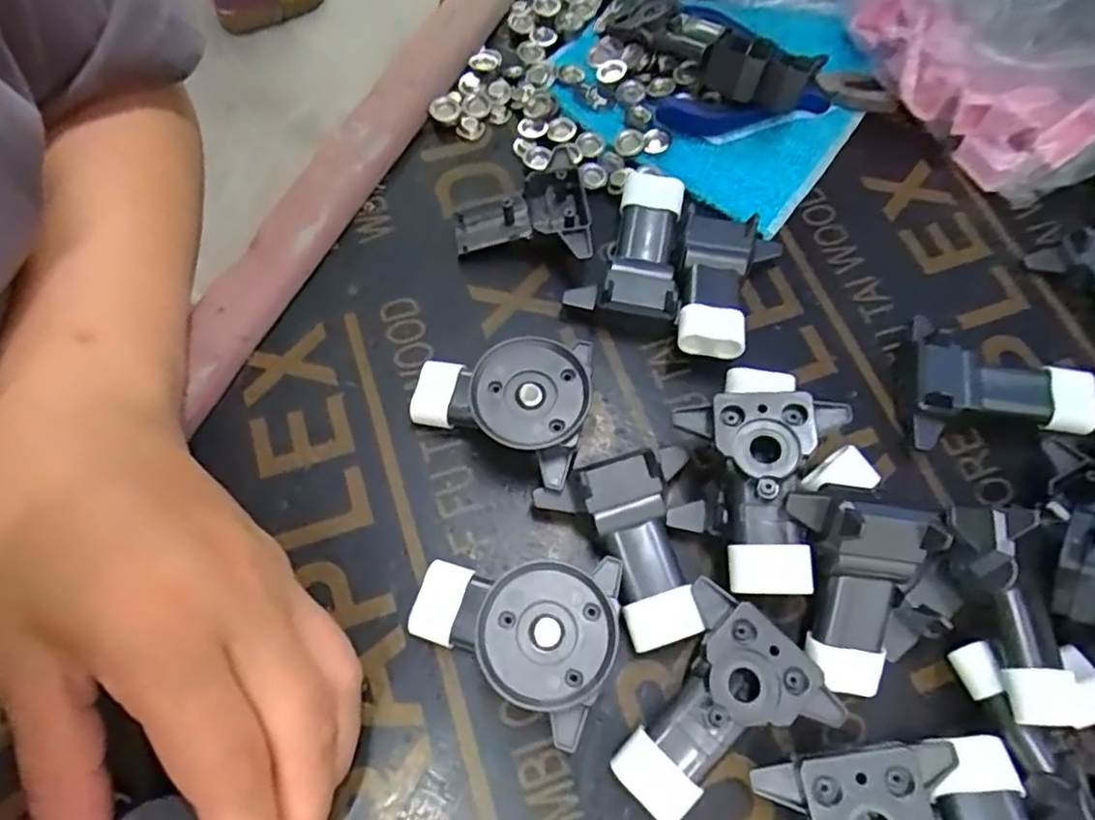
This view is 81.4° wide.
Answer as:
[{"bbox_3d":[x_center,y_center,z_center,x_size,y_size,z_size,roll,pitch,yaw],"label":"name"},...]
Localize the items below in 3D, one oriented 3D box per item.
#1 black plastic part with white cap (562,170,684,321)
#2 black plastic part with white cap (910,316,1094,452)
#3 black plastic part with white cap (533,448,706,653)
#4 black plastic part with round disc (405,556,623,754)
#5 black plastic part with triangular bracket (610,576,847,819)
[{"bbox_3d":[0.035,-0.068,0.264,0.041,0.023,0.061,12,67,3],"label":"black plastic part with white cap"},{"bbox_3d":[0.176,-0.009,0.253,0.065,0.023,0.057,8,67,2],"label":"black plastic part with white cap"},{"bbox_3d":[0.033,0.048,0.220,0.053,0.027,0.062,-18,69,-9],"label":"black plastic part with white cap"},{"bbox_3d":[-0.010,0.067,0.210,0.065,0.029,0.052,24,68,8],"label":"black plastic part with round disc"},{"bbox_3d":[0.052,0.097,0.201,0.054,0.027,0.064,40,71,14],"label":"black plastic part with triangular bracket"}]

